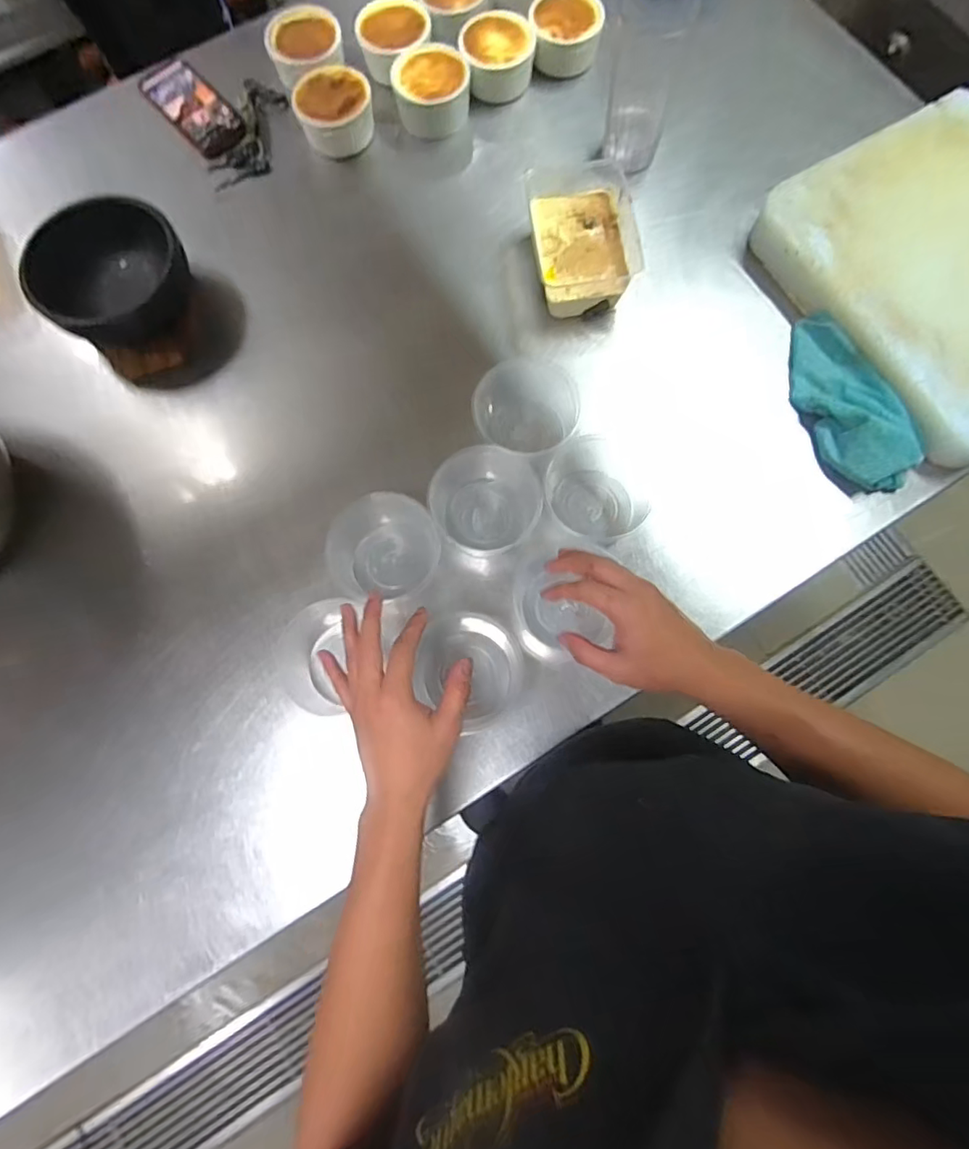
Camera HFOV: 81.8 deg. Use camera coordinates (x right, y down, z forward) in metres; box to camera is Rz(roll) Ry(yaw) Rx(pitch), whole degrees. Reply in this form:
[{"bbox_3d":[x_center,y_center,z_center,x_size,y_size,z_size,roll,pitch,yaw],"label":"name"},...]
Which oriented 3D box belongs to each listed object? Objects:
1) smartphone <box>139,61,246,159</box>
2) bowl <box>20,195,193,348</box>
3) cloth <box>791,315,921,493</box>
[{"bbox_3d":[-0.406,-0.651,0.780,0.076,0.009,0.163,-43,84,-9],"label":"smartphone"},{"bbox_3d":[-0.436,-0.348,0.675,0.167,0.099,0.159,0,75,1],"label":"bowl"},{"bbox_3d":[0.410,-0.199,0.645,0.088,0.052,0.223,-19,75,-4],"label":"cloth"}]

